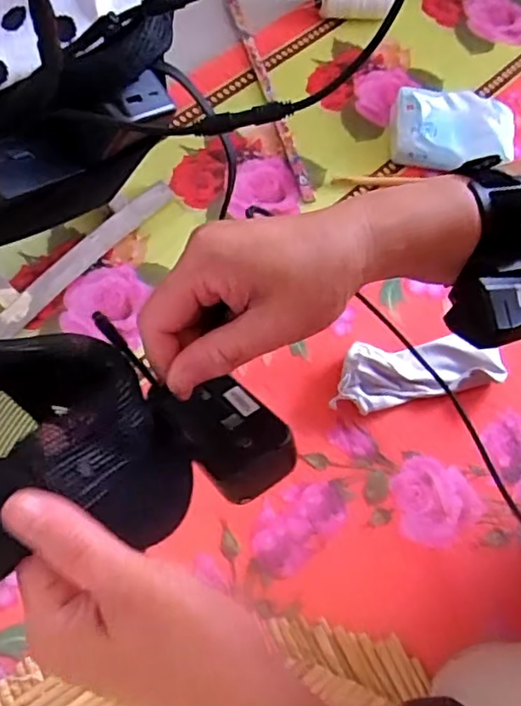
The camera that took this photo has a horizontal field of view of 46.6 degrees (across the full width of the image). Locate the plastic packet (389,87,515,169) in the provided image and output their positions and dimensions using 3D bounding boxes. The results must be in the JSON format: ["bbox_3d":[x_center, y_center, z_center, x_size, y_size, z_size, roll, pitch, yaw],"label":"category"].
[{"bbox_3d":[0.238,-0.285,0.750,0.149,0.052,0.115,3,66,-2],"label":"plastic packet"}]

